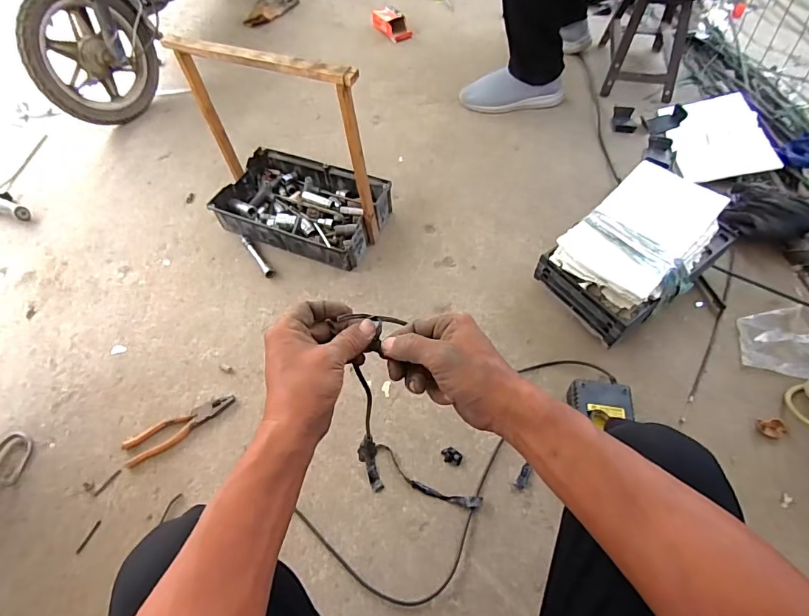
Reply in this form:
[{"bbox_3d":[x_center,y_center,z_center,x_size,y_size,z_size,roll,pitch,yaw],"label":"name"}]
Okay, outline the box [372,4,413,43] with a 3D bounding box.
[{"bbox_3d":[-0.043,-0.911,1.393,0.068,0.057,0.151,-35,62,-18],"label":"box"}]

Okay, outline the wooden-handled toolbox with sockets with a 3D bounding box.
[{"bbox_3d":[-0.228,-0.301,0.854,0.353,0.366,0.220,19,60,15],"label":"wooden-handled toolbox with sockets"}]

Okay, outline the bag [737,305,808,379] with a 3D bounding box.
[{"bbox_3d":[0.659,0.064,0.774,0.118,0.015,0.125,-7,65,15],"label":"bag"}]

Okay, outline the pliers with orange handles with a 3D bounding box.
[{"bbox_3d":[-0.387,0.203,0.756,0.188,0.014,0.049,-28,60,-14],"label":"pliers with orange handles"}]

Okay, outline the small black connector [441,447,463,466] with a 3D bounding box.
[{"bbox_3d":[0.077,0.240,0.711,0.034,0.006,0.024,27,64,16],"label":"small black connector"}]

